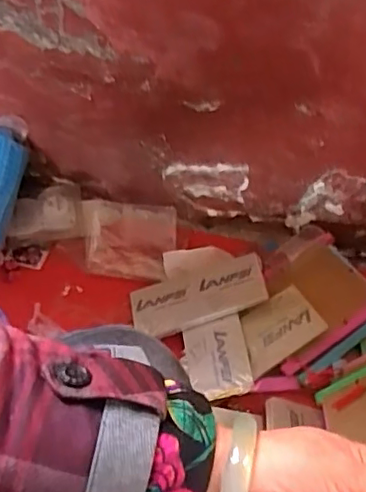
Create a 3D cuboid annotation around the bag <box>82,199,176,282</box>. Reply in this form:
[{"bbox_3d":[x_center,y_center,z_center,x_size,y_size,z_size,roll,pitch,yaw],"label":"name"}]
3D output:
[{"bbox_3d":[-0.092,-0.014,0.990,0.155,0.038,0.134,6,53,2],"label":"bag"}]

